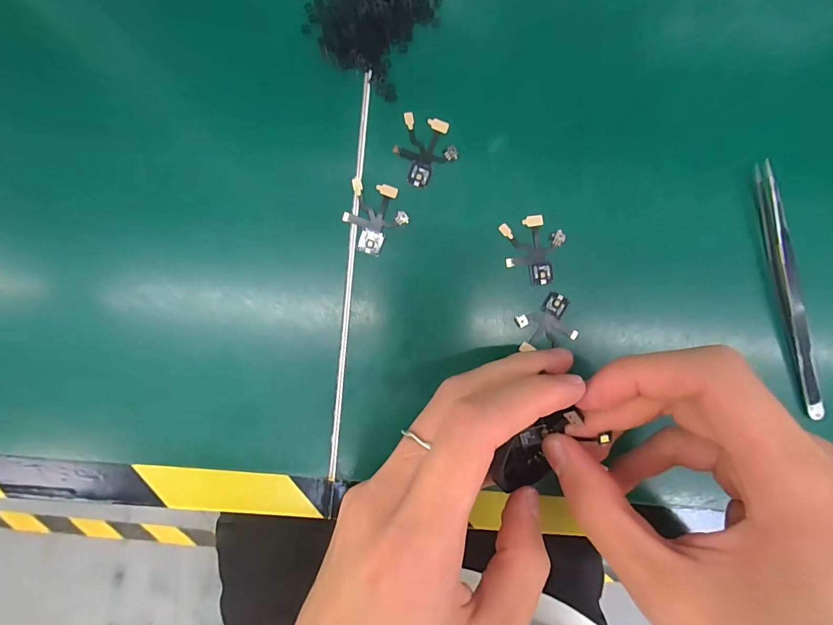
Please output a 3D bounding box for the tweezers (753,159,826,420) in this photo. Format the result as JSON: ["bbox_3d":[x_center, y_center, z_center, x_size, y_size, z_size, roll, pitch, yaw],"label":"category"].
[{"bbox_3d":[0.191,-0.011,0.203,0.009,0.010,0.131,-15,88,-2],"label":"tweezers"}]

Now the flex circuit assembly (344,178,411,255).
[{"bbox_3d":[-0.021,-0.047,0.199,0.031,0.004,0.035,20,87,-1],"label":"flex circuit assembly"}]

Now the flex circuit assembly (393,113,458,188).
[{"bbox_3d":[0.005,-0.082,0.201,0.030,0.004,0.035,18,87,-1],"label":"flex circuit assembly"}]

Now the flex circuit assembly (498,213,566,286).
[{"bbox_3d":[0.061,-0.032,0.202,0.031,0.004,0.035,-8,88,-2],"label":"flex circuit assembly"}]

